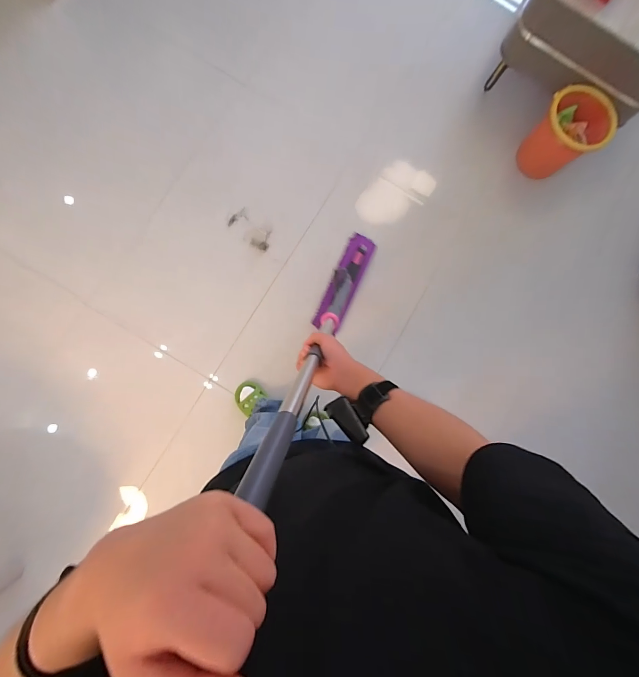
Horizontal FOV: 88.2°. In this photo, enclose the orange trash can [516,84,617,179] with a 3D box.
[{"bbox_3d":[0.916,-0.772,1.255,0.231,0.243,0.231,1,84,-6],"label":"orange trash can"}]

